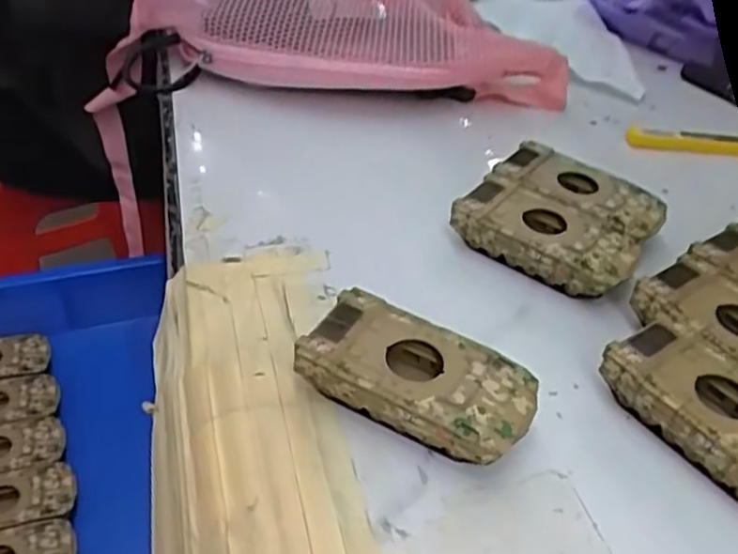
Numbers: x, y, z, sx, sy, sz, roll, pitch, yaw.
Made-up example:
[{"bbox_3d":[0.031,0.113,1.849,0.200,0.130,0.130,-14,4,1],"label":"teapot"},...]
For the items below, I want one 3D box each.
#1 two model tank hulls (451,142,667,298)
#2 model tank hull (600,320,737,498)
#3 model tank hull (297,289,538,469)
[{"bbox_3d":[0.111,-0.032,0.408,0.094,0.027,0.096,28,45,24],"label":"two model tank hulls"},{"bbox_3d":[0.151,0.061,0.305,0.050,0.027,0.094,-23,48,-30],"label":"model tank hull"},{"bbox_3d":[0.021,0.045,0.305,0.095,0.027,0.051,24,43,20],"label":"model tank hull"}]

